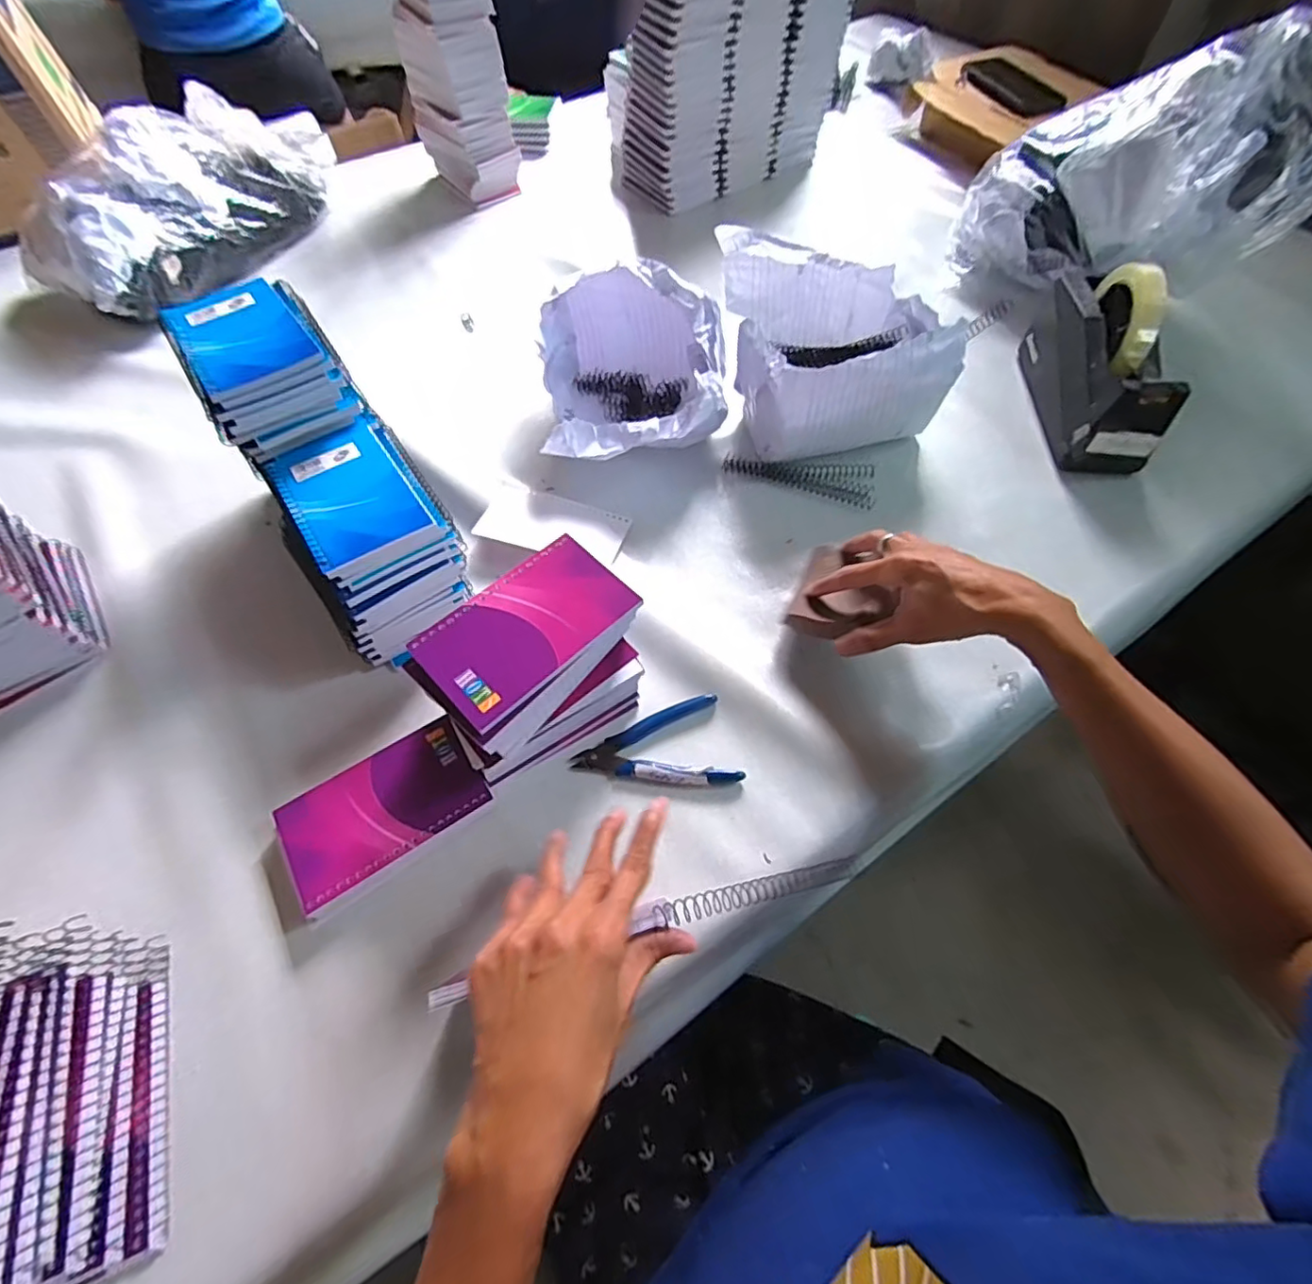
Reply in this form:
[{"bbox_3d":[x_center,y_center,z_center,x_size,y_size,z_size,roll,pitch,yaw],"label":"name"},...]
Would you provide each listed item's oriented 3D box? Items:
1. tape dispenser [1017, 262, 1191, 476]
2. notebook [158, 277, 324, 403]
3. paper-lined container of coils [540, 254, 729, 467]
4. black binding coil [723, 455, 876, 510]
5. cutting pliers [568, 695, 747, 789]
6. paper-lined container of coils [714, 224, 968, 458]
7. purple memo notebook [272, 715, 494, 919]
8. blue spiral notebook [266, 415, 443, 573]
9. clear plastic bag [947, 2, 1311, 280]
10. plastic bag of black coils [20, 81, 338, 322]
[{"bbox_3d":[0.436,-0.274,0.568,0.071,0.122,0.194,3,58,3],"label":"tape dispenser"},{"bbox_3d":[-0.314,-0.232,0.442,0.081,0.009,0.126,-34,63,-18],"label":"notebook"},{"bbox_3d":[-0.021,-0.268,0.578,0.176,0.116,0.204,0,58,1],"label":"paper-lined container of coils"},{"bbox_3d":[0.141,-0.164,0.578,0.146,0.010,0.048,11,59,8],"label":"black binding coil"},{"bbox_3d":[-0.004,0.079,0.434,0.118,0.011,0.069,-10,59,-5],"label":"cutting pliers"},{"bbox_3d":[0.170,-0.289,0.575,0.176,0.129,0.189,-10,59,-5],"label":"paper-lined container of coils"},{"bbox_3d":[-0.188,0.117,0.409,0.129,0.029,0.077,-30,62,-16],"label":"purple memo notebook"},{"bbox_3d":[-0.231,-0.114,0.438,0.084,0.015,0.142,-32,63,-17],"label":"blue spiral notebook"},{"bbox_3d":[0.508,-0.500,0.628,0.187,0.230,0.307,-26,61,-14],"label":"clear plastic bag"},{"bbox_3d":[-0.623,-0.573,0.759,0.197,0.137,0.382,21,61,13],"label":"plastic bag of black coils"}]

